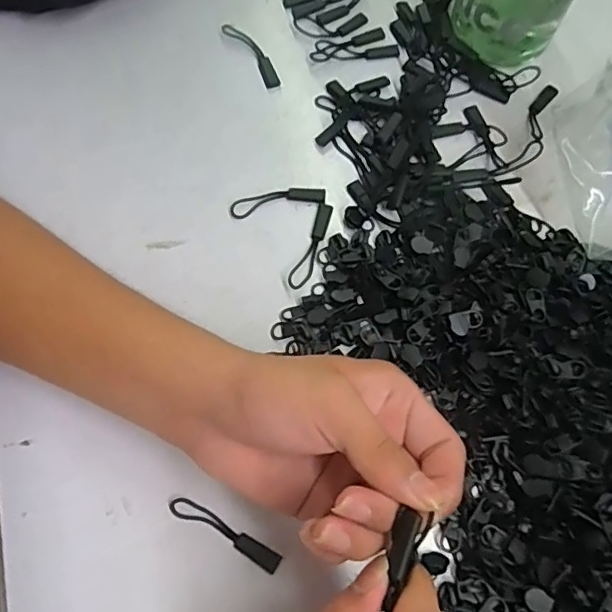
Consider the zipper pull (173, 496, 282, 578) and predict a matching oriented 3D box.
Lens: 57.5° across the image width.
[{"bbox_3d":[-0.041,0.117,0.286,0.063,0.004,0.011,27,73,9],"label":"zipper pull"}]

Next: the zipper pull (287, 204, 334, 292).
[{"bbox_3d":[0.004,-0.037,0.341,0.012,0.005,0.061,21,72,7],"label":"zipper pull"}]

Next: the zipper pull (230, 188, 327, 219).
[{"bbox_3d":[-0.018,-0.067,0.352,0.061,0.004,0.013,-12,71,-4],"label":"zipper pull"}]

